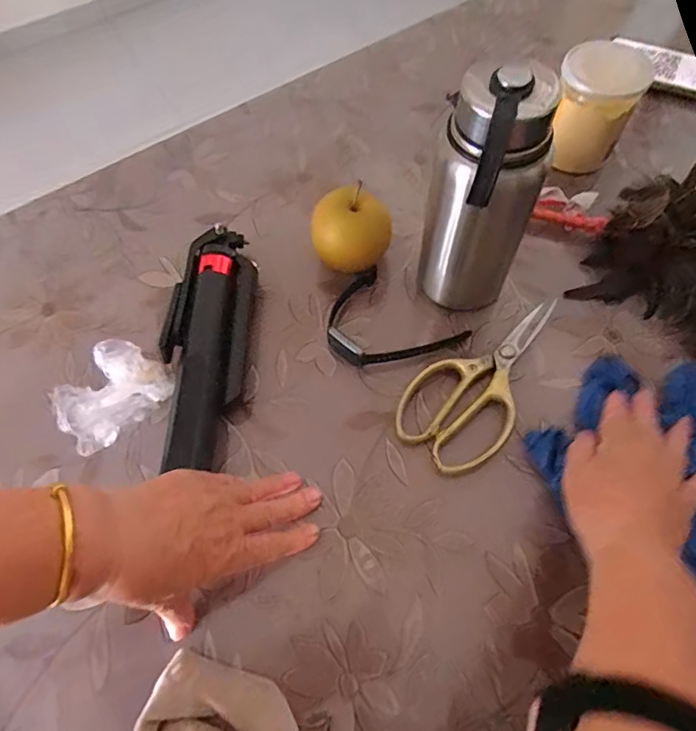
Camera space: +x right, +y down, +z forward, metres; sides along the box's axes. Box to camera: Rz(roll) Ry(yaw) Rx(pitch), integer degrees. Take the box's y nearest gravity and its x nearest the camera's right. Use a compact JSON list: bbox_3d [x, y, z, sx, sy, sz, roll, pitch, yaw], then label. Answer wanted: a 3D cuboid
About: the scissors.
[{"bbox_3d":[0.131,0.011,0.459,0.198,0.020,0.091,-41,69,-16],"label":"scissors"}]

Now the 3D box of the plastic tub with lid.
[{"bbox_3d":[0.256,-0.263,0.535,0.079,0.116,0.078,-1,64,2],"label":"plastic tub with lid"}]

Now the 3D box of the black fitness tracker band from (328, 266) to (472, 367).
[{"bbox_3d":[0.039,-0.033,0.479,0.118,0.024,0.092,39,71,19],"label":"black fitness tracker band"}]

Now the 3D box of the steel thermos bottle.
[{"bbox_3d":[0.116,-0.122,0.413,0.082,0.220,0.074,-13,64,-4],"label":"steel thermos bottle"}]

